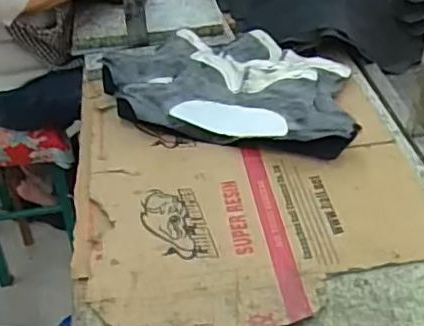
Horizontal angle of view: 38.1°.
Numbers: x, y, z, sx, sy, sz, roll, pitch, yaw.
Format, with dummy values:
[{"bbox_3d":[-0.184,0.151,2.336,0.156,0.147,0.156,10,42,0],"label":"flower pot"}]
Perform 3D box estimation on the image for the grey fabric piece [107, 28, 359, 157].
[{"bbox_3d":[0.041,-0.150,1.073,0.440,0.043,0.308,12,42,16],"label":"grey fabric piece"}]

